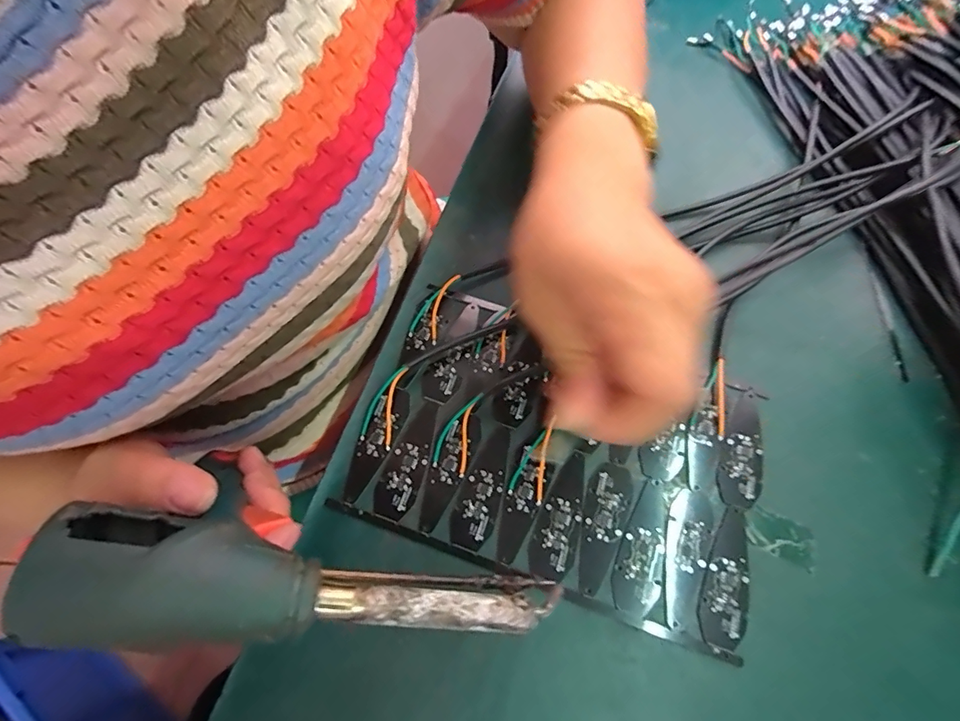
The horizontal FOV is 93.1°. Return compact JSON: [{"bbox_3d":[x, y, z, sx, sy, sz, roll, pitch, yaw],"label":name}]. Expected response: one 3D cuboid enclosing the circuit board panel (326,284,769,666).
[{"bbox_3d":[0.043,0.047,0.249,0.208,0.005,0.138,19,68,7],"label":"circuit board panel"}]

